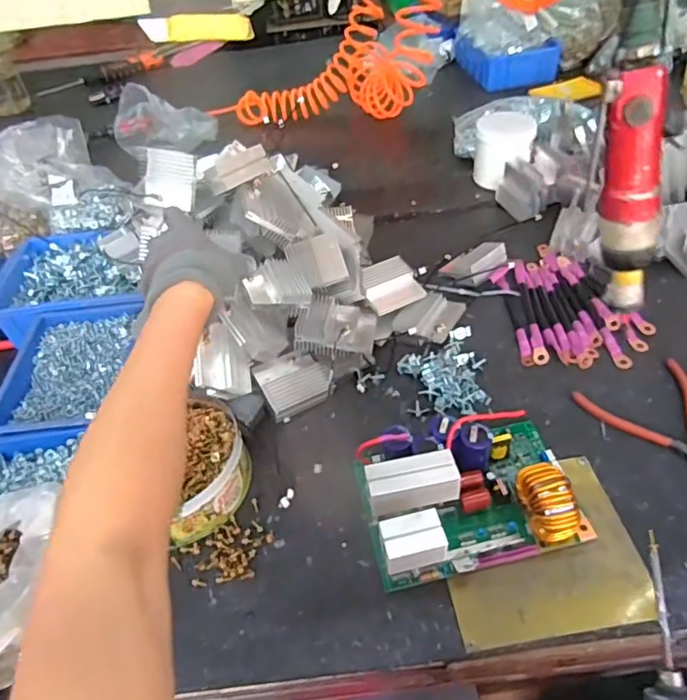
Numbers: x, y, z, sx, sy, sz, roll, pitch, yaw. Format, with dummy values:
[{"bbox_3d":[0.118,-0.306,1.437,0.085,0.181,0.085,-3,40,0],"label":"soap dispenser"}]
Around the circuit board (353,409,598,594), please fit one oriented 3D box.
[{"bbox_3d":[0.120,0.123,0.512,0.198,0.070,0.142,-13,45,-6],"label":"circuit board"}]

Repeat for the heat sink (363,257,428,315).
[{"bbox_3d":[0.059,-0.080,0.714,0.075,0.035,0.067,-28,79,-20],"label":"heat sink"}]

